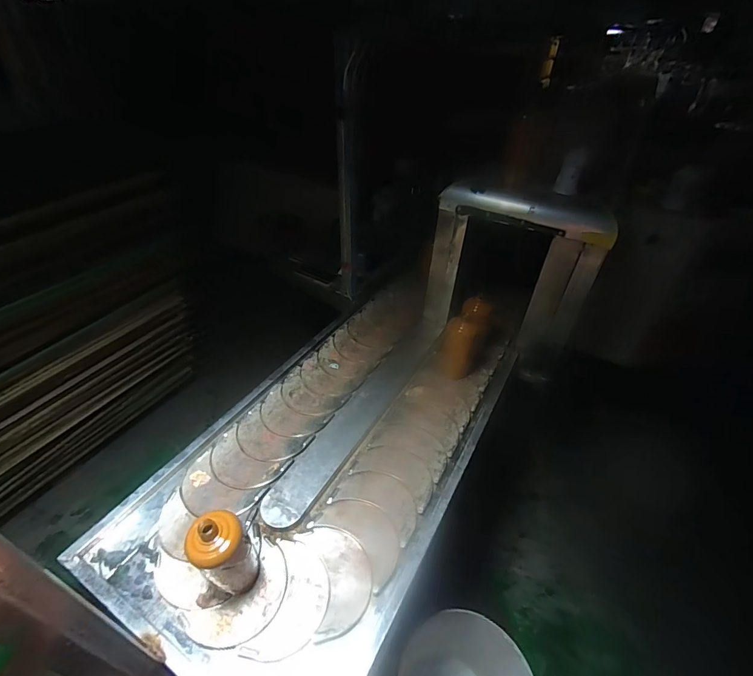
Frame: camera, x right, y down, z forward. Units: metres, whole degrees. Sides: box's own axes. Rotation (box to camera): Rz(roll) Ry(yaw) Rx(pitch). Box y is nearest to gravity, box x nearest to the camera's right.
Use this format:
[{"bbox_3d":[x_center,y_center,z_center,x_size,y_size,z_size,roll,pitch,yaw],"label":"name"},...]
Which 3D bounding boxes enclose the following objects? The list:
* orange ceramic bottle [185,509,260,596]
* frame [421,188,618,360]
[{"bbox_3d":[-0.242,0.349,0.643,0.079,0.190,0.066,-24,54,-27],"label":"orange ceramic bottle"},{"bbox_3d":[0.359,-0.176,1.116,0.441,0.449,0.107,20,47,11],"label":"frame"}]

